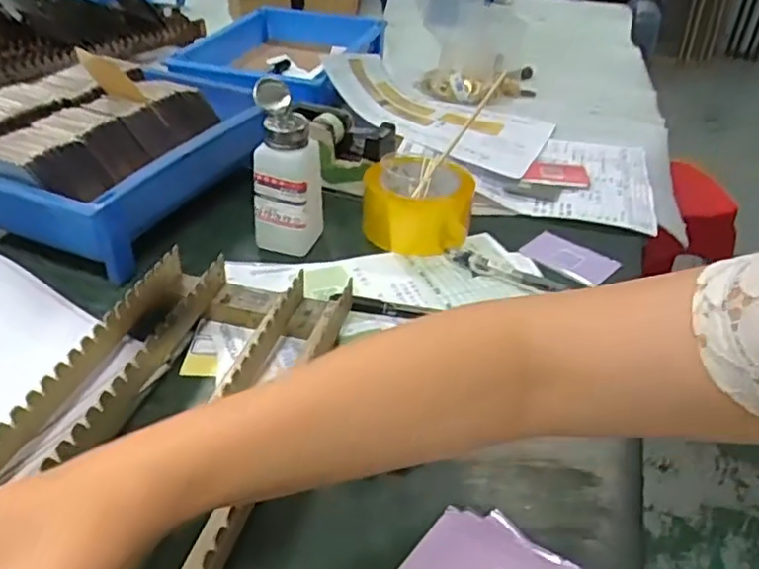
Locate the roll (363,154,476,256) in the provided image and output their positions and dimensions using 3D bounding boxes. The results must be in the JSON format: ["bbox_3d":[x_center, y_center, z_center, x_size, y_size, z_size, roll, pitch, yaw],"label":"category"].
[{"bbox_3d":[0.039,-0.083,0.658,0.094,0.069,0.089,2,35,-2],"label":"roll"}]

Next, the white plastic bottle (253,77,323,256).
[{"bbox_3d":[-0.084,-0.103,0.611,0.063,0.146,0.057,-1,35,-6],"label":"white plastic bottle"}]

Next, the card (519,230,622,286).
[{"bbox_3d":[0.189,-0.027,0.657,0.084,0.005,0.053,30,50,31],"label":"card"}]

